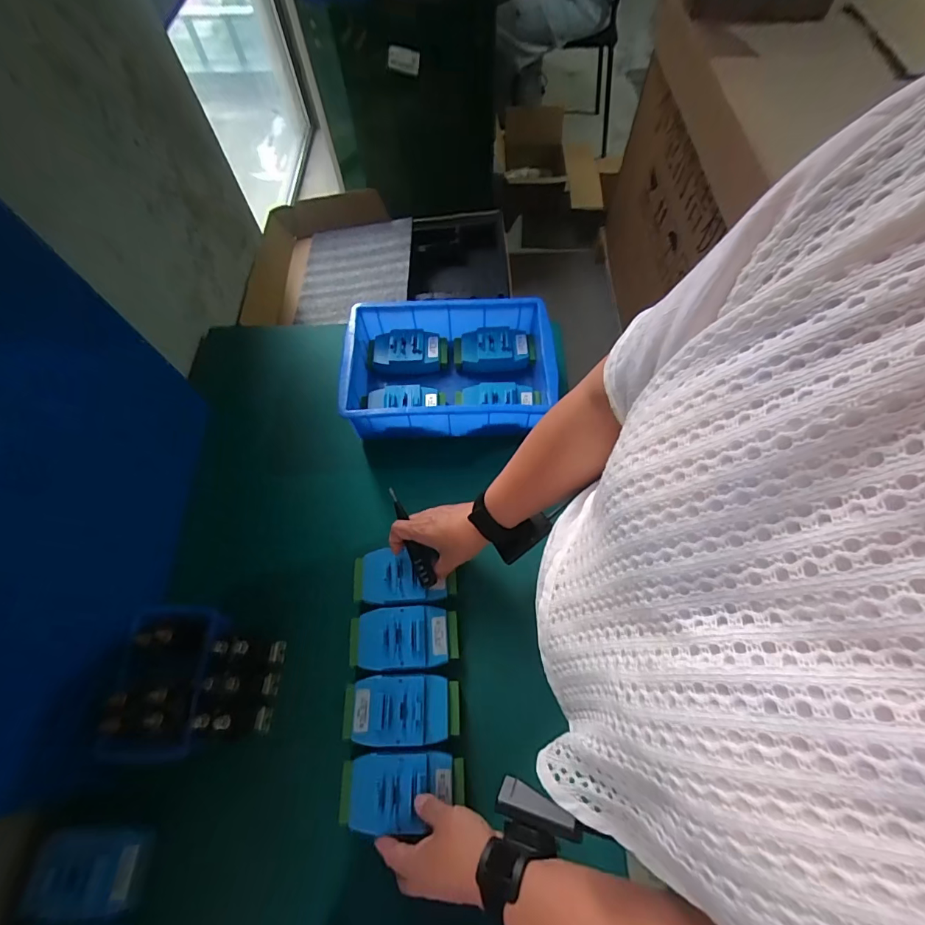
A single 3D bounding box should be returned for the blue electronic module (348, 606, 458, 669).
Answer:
[{"bbox_3d":[-0.068,0.198,0.497,0.123,0.028,0.063,-3,64,-1],"label":"blue electronic module"}]

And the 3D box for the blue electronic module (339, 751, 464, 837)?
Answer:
[{"bbox_3d":[-0.060,0.325,0.436,0.122,0.025,0.063,-2,64,0],"label":"blue electronic module"}]

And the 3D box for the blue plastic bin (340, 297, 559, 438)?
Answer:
[{"bbox_3d":[-0.021,-0.134,0.646,0.290,0.090,0.207,0,64,1],"label":"blue plastic bin"}]

